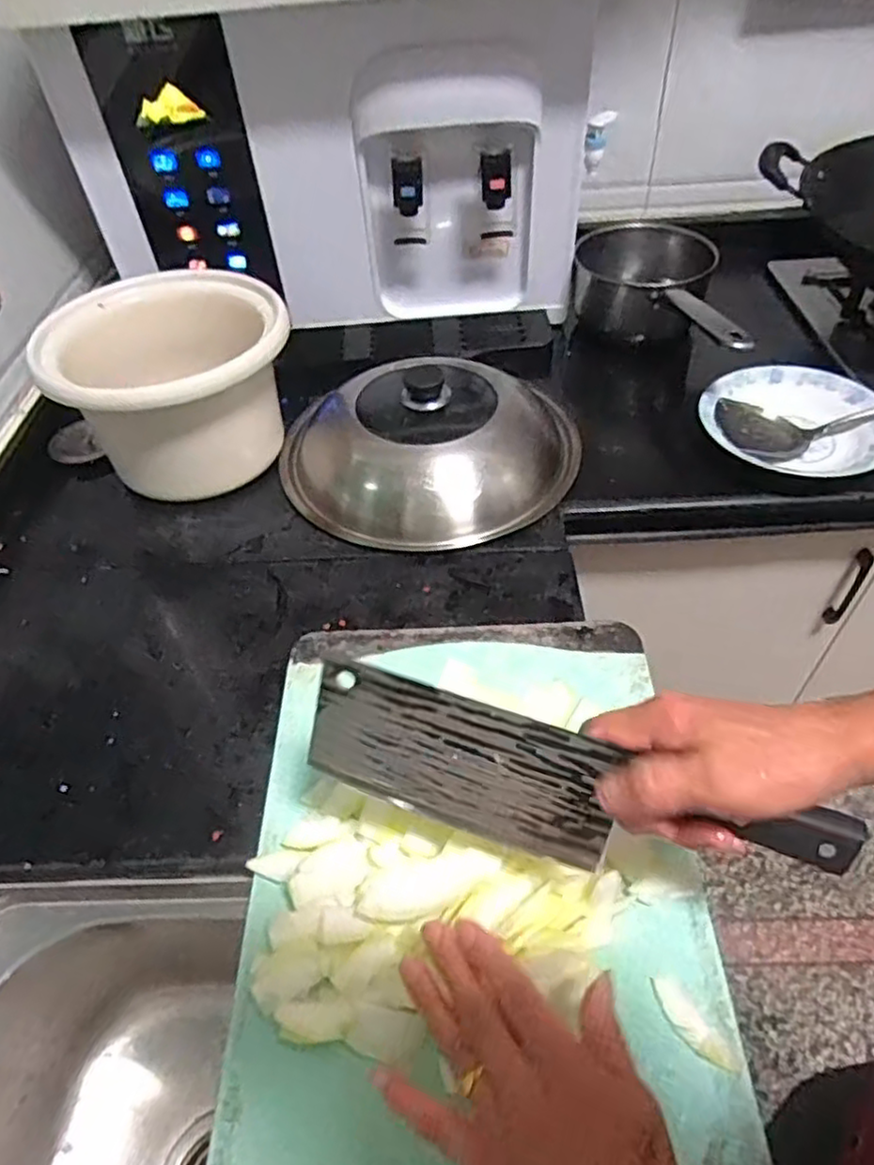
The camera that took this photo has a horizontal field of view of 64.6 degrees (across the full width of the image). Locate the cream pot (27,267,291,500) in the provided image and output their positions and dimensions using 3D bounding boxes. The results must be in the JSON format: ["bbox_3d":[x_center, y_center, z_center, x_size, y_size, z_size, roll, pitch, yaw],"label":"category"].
[{"bbox_3d":[-0.273,-0.213,0.749,0.231,0.163,0.204,-13,48,-7],"label":"cream pot"}]

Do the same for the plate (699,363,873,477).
[{"bbox_3d":[0.389,-0.177,0.751,0.190,0.032,0.163,15,51,18],"label":"plate"}]

